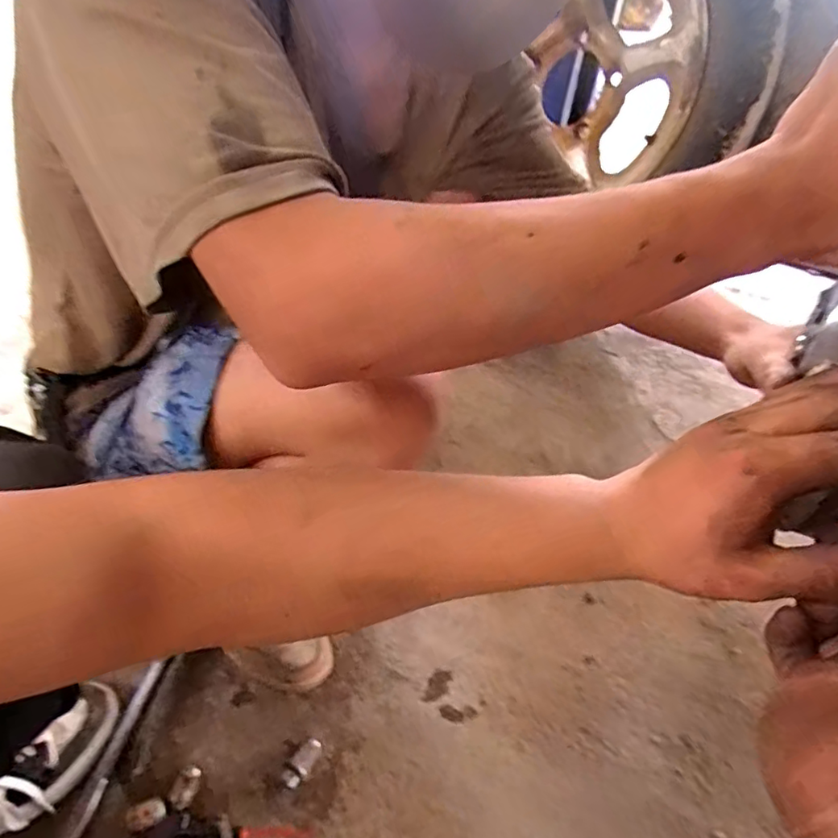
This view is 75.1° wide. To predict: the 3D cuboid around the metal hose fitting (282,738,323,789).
[{"bbox_3d":[-0.121,0.359,0.570,0.022,0.023,0.049,34,57,21],"label":"metal hose fitting"}]

